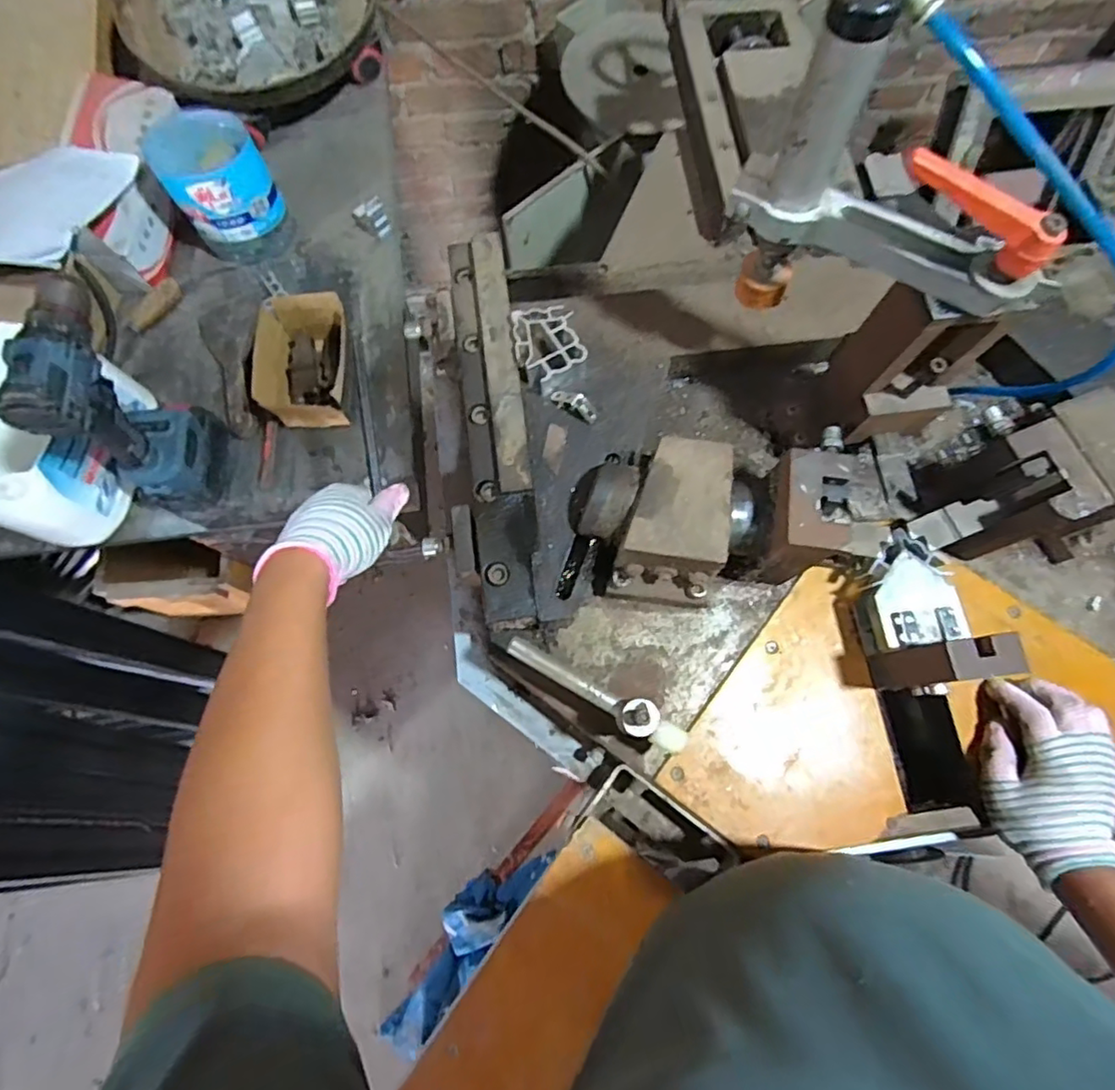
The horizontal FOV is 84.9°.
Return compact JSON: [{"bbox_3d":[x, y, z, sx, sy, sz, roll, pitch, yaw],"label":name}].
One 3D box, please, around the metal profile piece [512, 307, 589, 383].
[{"bbox_3d":[-0.010,-0.192,0.572,0.060,0.016,0.076,-16,75,-5],"label":"metal profile piece"}]

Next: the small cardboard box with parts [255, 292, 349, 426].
[{"bbox_3d":[-0.309,-0.227,0.755,0.116,0.066,0.151,0,74,-1],"label":"small cardboard box with parts"}]

